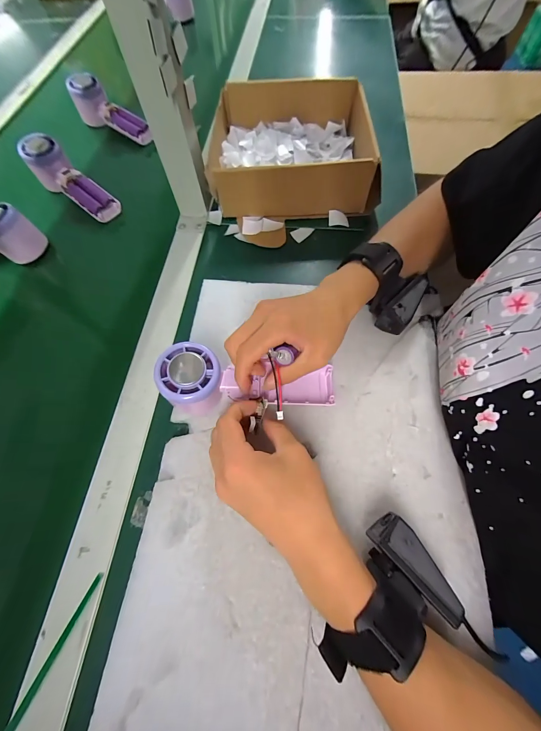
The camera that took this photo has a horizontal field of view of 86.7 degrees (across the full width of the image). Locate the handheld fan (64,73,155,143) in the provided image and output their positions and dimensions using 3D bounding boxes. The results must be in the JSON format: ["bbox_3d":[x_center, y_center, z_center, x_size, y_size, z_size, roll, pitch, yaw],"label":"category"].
[{"bbox_3d":[-0.273,-0.433,0.496,0.159,0.066,0.047,34,71,12],"label":"handheld fan"}]

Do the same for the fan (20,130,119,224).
[{"bbox_3d":[-0.300,-0.274,0.436,0.159,0.075,0.053,39,72,14],"label":"fan"}]

